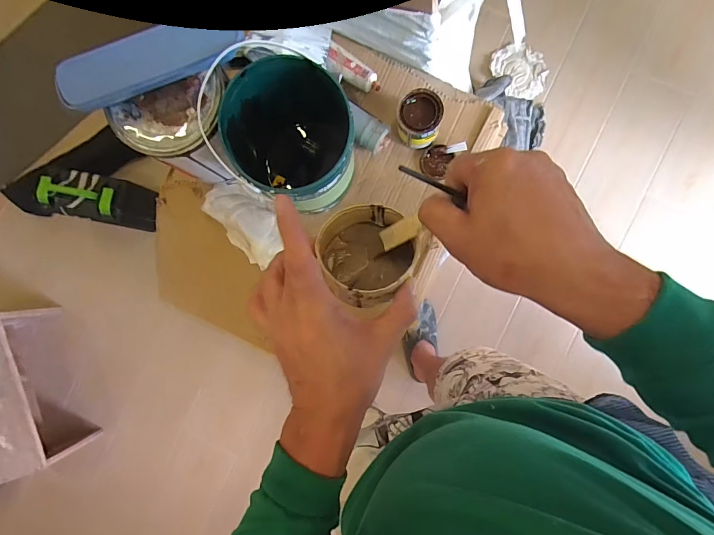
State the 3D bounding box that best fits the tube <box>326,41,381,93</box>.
[{"bbox_3d":[-0.009,-0.341,0.673,0.108,0.021,0.050,34,91,3],"label":"tube"}]

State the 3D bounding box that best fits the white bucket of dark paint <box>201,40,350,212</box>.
[{"bbox_3d":[-0.094,-0.188,0.589,0.181,0.205,0.161,38,91,3],"label":"white bucket of dark paint"}]

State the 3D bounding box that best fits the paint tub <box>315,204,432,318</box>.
[{"bbox_3d":[0.008,-0.005,0.353,0.088,0.068,0.088,0,65,-1],"label":"paint tub"}]

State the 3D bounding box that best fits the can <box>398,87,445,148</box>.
[{"bbox_3d":[0.102,-0.245,0.648,0.073,0.064,0.080,0,89,3],"label":"can"}]

